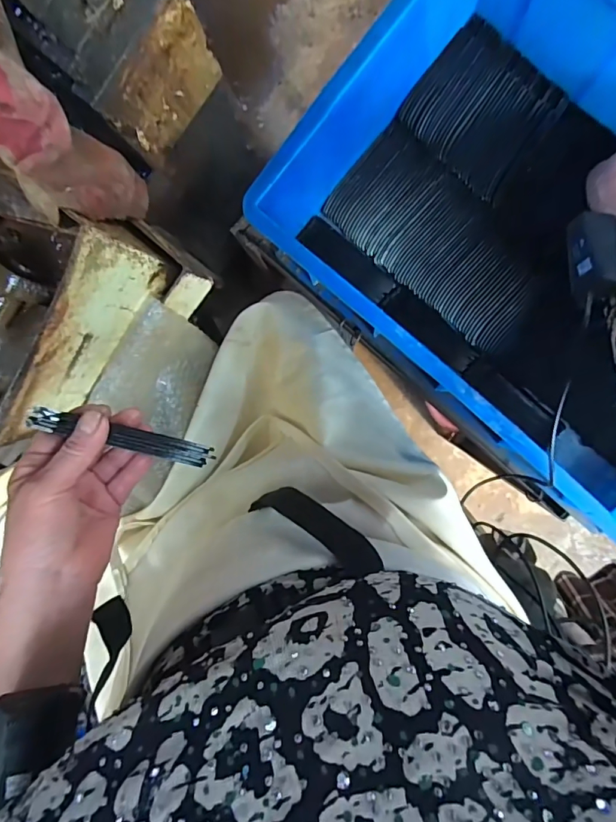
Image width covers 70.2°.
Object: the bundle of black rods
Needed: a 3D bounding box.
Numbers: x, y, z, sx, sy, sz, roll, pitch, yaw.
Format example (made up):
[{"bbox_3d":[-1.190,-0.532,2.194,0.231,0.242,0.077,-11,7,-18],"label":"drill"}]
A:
[{"bbox_3d":[-0.135,0.021,0.324,0.129,0.007,0.019,15,99,-14],"label":"bundle of black rods"}]

